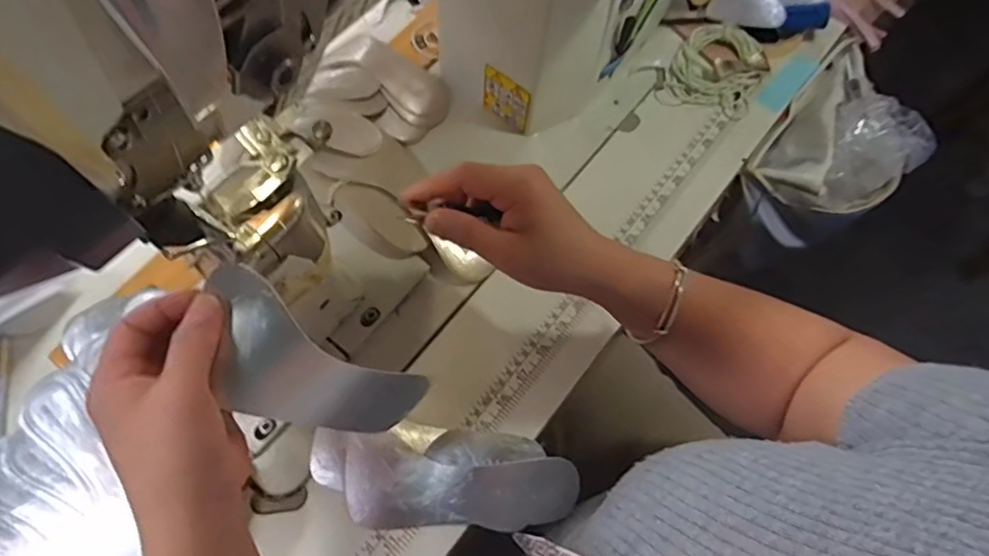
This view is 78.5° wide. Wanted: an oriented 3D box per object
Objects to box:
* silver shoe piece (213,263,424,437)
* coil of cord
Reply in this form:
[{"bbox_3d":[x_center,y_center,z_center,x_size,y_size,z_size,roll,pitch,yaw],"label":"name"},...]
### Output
[{"bbox_3d":[-0.104,0.057,0.350,0.147,0.023,0.064,38,66,-30],"label":"silver shoe piece"},{"bbox_3d":[0.215,-0.201,0.586,0.084,0.032,0.083,-2,64,4],"label":"coil of cord"}]

